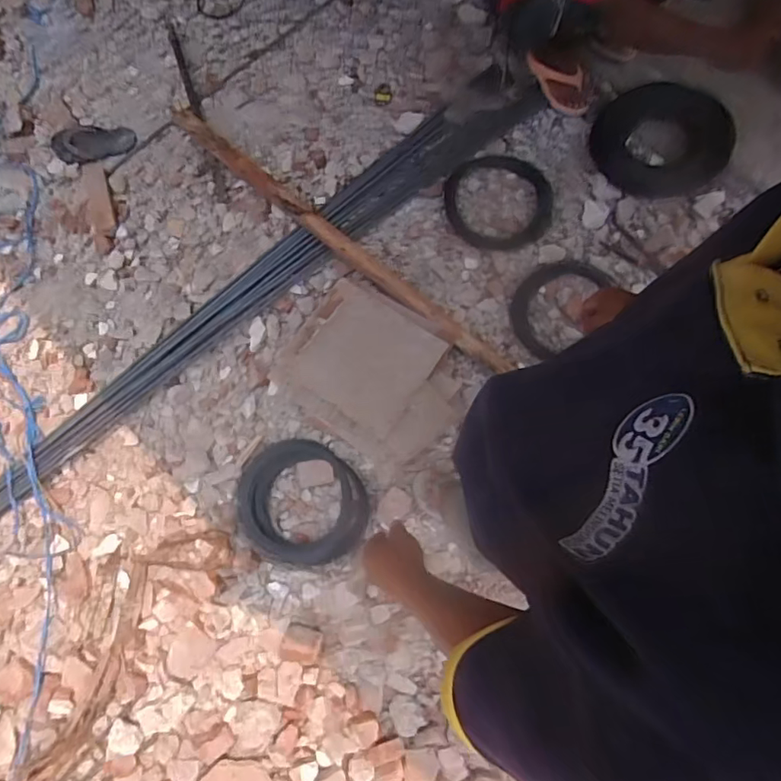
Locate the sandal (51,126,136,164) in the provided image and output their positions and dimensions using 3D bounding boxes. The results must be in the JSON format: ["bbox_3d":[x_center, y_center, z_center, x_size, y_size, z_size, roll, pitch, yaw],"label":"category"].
[{"bbox_3d":[-0.883,-0.739,1.527,0.251,0.038,0.114,-5,80,4],"label":"sandal"}]

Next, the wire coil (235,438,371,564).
[{"bbox_3d":[-0.248,0.308,1.437,0.351,0.064,0.333,-1,80,4],"label":"wire coil"}]

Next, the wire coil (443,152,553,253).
[{"bbox_3d":[0.304,-0.535,1.453,0.298,0.021,0.279,4,80,5],"label":"wire coil"}]

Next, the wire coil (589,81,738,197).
[{"bbox_3d":[0.761,-0.698,1.434,0.383,0.064,0.296,-8,80,3],"label":"wire coil"}]

